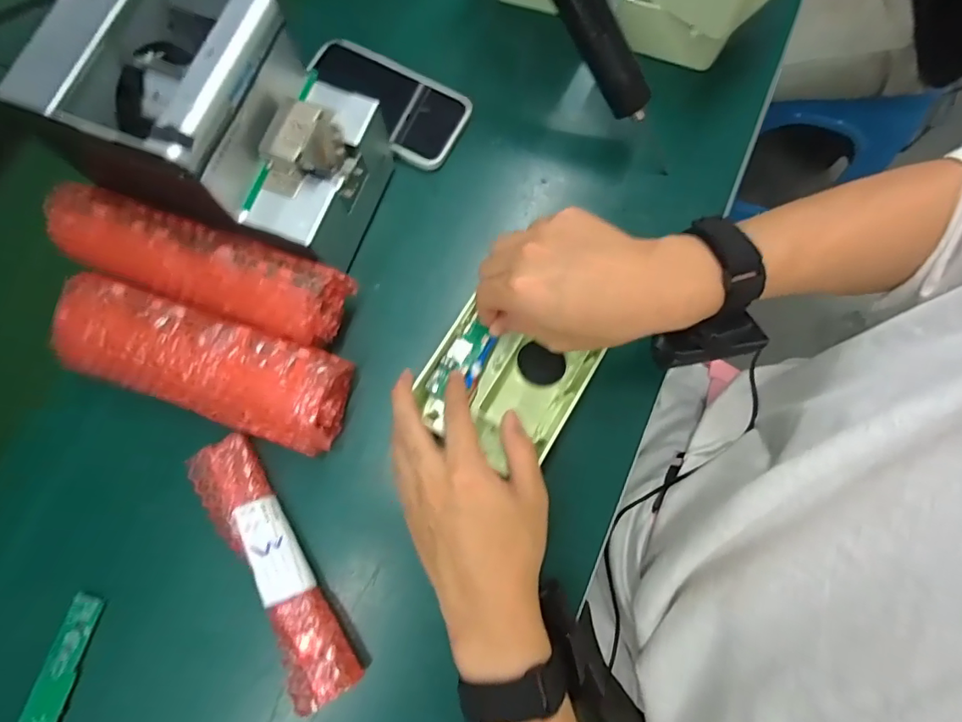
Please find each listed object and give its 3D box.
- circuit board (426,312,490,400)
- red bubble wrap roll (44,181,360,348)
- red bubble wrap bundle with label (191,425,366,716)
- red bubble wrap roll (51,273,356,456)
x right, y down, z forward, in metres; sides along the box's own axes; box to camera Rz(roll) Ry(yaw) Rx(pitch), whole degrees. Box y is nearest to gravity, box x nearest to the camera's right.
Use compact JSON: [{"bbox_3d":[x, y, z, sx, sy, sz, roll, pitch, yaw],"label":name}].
[{"bbox_3d":[-0.017,-0.001,0.373,0.021,0.009,0.065,36,79,9],"label":"circuit board"},{"bbox_3d":[-0.202,-0.069,0.358,0.198,0.053,0.058,17,77,6],"label":"red bubble wrap roll"},{"bbox_3d":[-0.149,0.146,0.355,0.043,0.034,0.189,-31,77,-6],"label":"red bubble wrap bundle with label"},{"bbox_3d":[-0.199,0.006,0.371,0.200,0.073,0.071,17,77,6],"label":"red bubble wrap roll"}]

